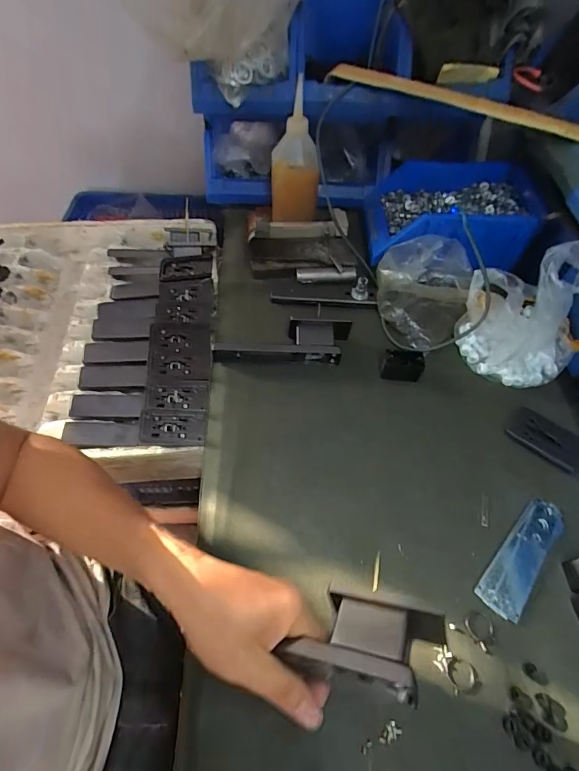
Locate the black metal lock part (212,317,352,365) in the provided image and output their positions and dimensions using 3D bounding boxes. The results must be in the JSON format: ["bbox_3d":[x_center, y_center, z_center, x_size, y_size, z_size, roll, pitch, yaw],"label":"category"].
[{"bbox_3d":[-0.009,-0.059,0.553,0.184,0.042,0.054,0,56,-2],"label":"black metal lock part"}]

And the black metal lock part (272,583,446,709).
[{"bbox_3d":[0.059,0.185,0.290,0.088,0.042,0.056,3,38,26],"label":"black metal lock part"}]

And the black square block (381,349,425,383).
[{"bbox_3d":[0.151,-0.027,0.544,0.052,0.024,0.035,7,56,3],"label":"black square block"}]

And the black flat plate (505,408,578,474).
[{"bbox_3d":[0.317,0.064,0.505,0.087,0.007,0.052,34,61,19],"label":"black flat plate"}]

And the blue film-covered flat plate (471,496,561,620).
[{"bbox_3d":[0.247,0.176,0.432,0.041,0.004,0.142,39,63,21],"label":"blue film-covered flat plate"}]

